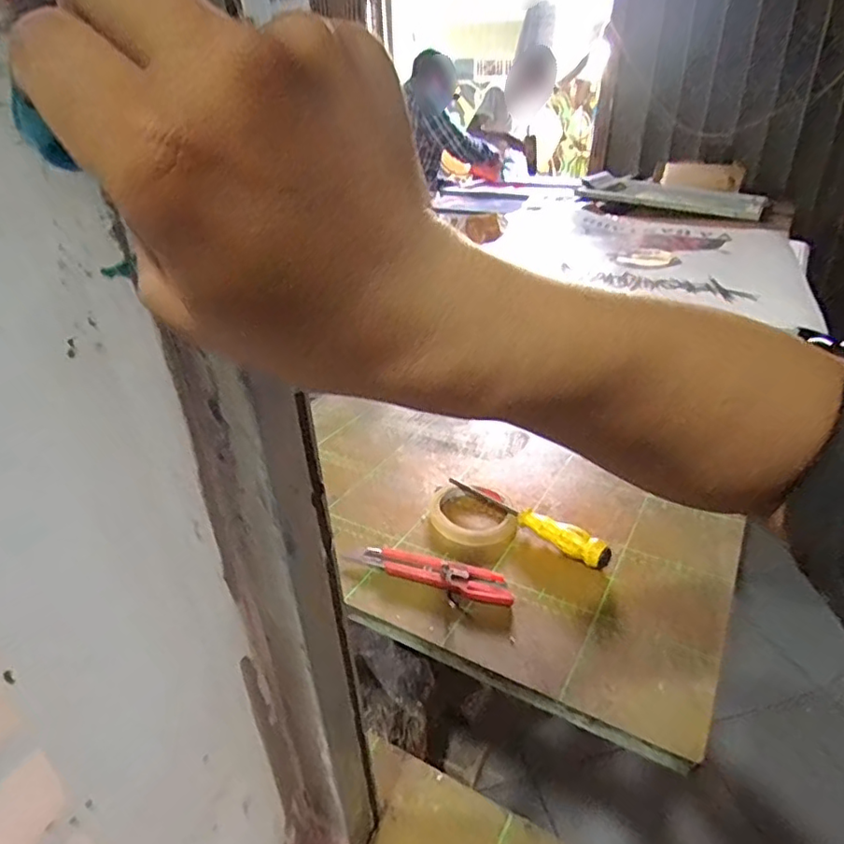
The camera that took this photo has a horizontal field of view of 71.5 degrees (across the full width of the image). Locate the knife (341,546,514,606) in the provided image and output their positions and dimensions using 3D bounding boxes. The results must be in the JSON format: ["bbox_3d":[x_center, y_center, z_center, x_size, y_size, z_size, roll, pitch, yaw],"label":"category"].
[{"bbox_3d":[0.007,0.141,0.553,0.159,0.014,0.028,10,31,22],"label":"knife"}]

